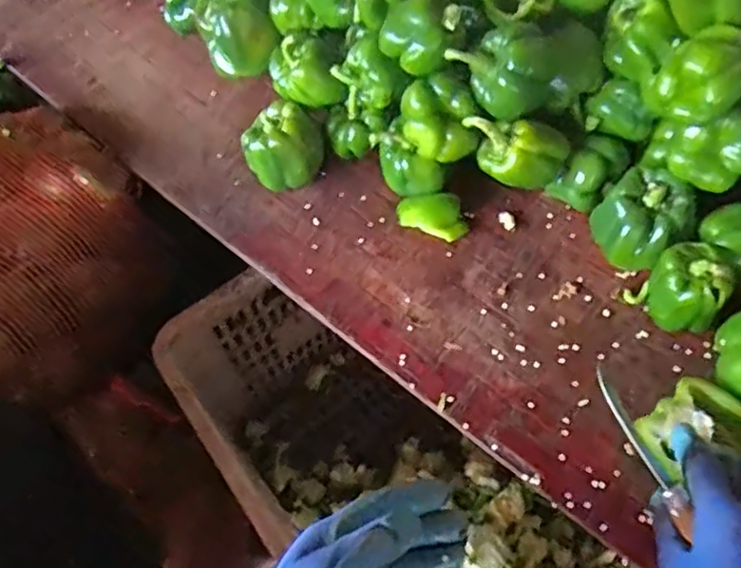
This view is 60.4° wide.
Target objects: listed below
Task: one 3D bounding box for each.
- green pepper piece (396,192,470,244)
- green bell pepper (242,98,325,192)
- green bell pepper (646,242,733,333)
[{"bbox_3d":[0.061,-0.069,0.623,0.070,0.023,0.041,21,62,15],"label":"green pepper piece"},{"bbox_3d":[-0.089,-0.137,0.653,0.081,0.073,0.070,-11,58,-4],"label":"green bell pepper"},{"bbox_3d":[0.257,0.006,0.521,0.049,0.077,0.061,2,58,4],"label":"green bell pepper"}]

